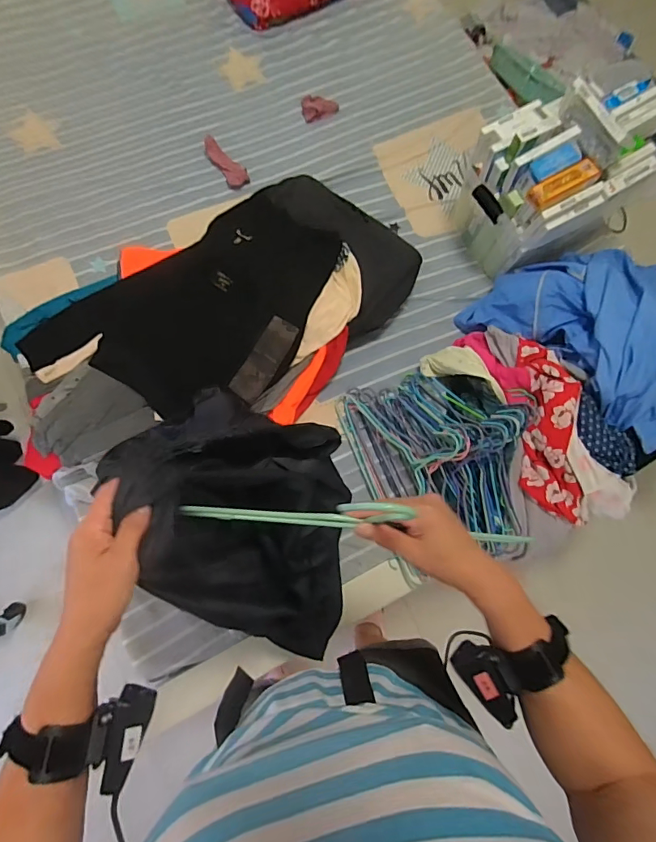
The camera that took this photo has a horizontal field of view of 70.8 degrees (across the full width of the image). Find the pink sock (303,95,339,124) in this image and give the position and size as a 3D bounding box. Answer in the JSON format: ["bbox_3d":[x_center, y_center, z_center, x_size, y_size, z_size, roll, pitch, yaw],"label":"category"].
[{"bbox_3d":[-0.027,-0.865,1.266,0.096,0.034,0.059,-24,77,-7],"label":"pink sock"}]

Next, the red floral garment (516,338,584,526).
[{"bbox_3d":[0.454,0.021,0.936,0.123,0.096,0.392,-5,89,-2],"label":"red floral garment"}]

